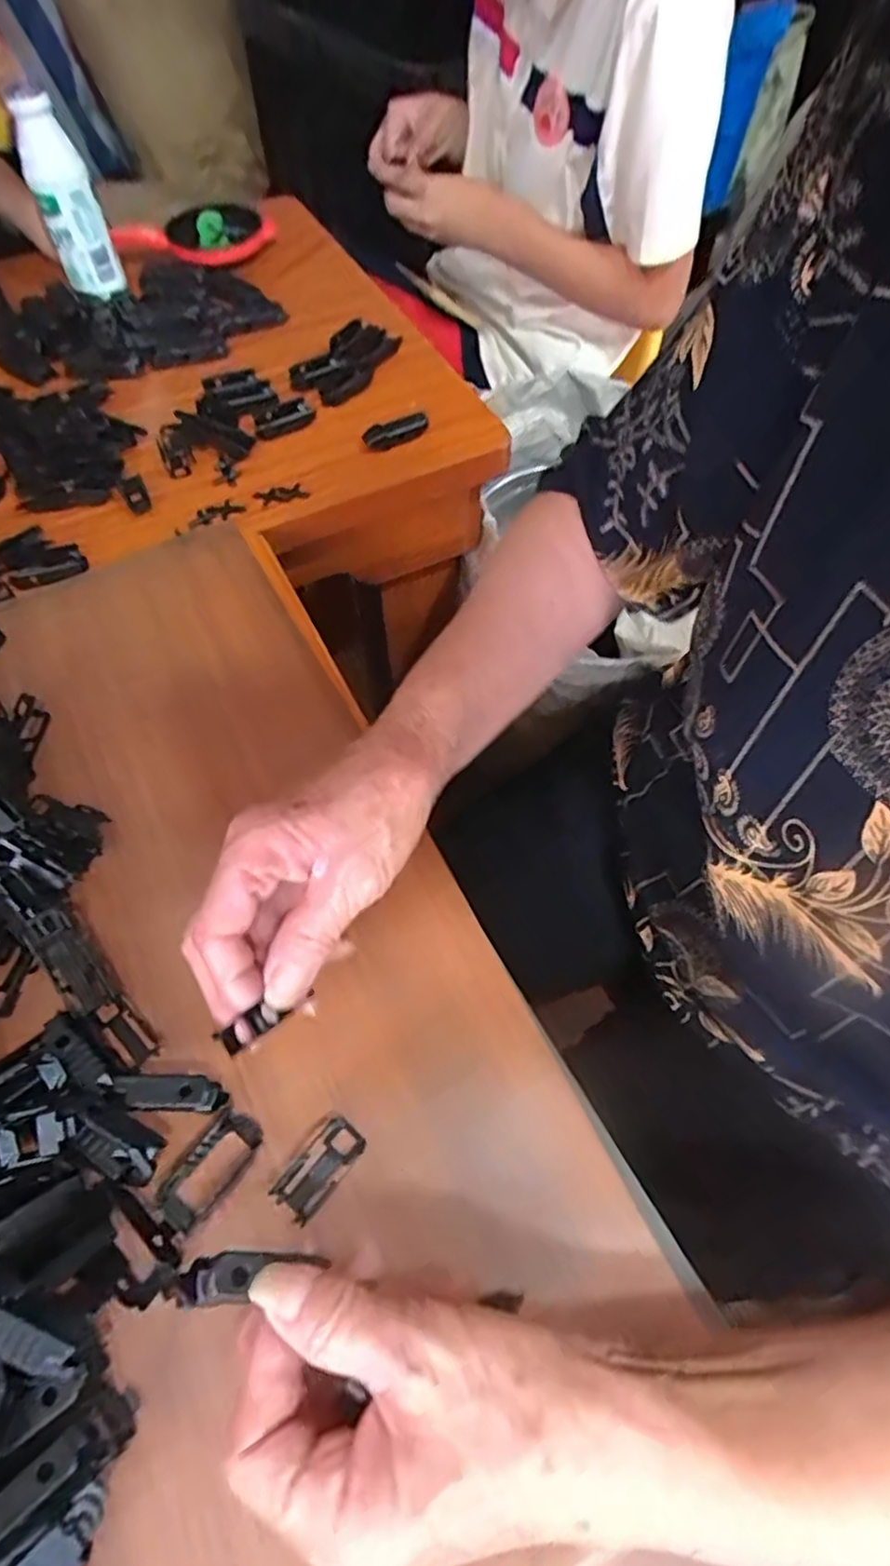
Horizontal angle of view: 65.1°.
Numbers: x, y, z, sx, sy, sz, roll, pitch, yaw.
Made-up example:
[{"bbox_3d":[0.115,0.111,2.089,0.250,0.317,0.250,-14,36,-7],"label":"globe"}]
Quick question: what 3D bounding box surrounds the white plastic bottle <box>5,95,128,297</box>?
[{"bbox_3d":[-0.325,-0.503,0.602,0.049,0.141,0.046,-19,61,-14],"label":"white plastic bottle"}]

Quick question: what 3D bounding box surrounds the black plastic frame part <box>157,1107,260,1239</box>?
[{"bbox_3d":[-0.101,0.164,0.297,0.023,0.004,0.048,33,65,17],"label":"black plastic frame part"}]

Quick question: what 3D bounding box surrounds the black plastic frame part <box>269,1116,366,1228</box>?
[{"bbox_3d":[-0.054,0.165,0.300,0.020,0.004,0.040,37,66,19],"label":"black plastic frame part"}]

